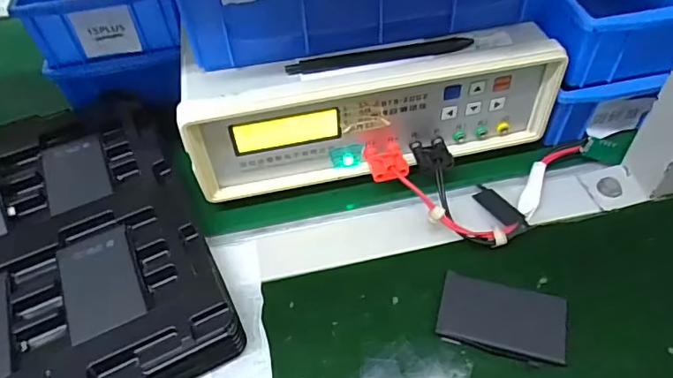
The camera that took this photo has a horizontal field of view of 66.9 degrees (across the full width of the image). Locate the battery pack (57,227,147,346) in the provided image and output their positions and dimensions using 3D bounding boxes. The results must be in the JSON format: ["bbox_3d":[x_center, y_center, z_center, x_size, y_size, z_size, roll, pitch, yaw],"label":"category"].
[{"bbox_3d":[-0.156,0.059,0.337,0.046,0.006,0.081,-22,53,-15],"label":"battery pack"}]

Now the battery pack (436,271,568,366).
[{"bbox_3d":[0.112,0.086,0.342,0.081,0.009,0.049,11,51,11],"label":"battery pack"}]

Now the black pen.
[{"bbox_3d":[0.032,-0.099,0.378,0.136,0.009,0.014,-8,50,-4],"label":"black pen"}]

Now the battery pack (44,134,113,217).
[{"bbox_3d":[-0.210,-0.014,0.413,0.046,0.004,0.075,-20,52,-14],"label":"battery pack"}]

